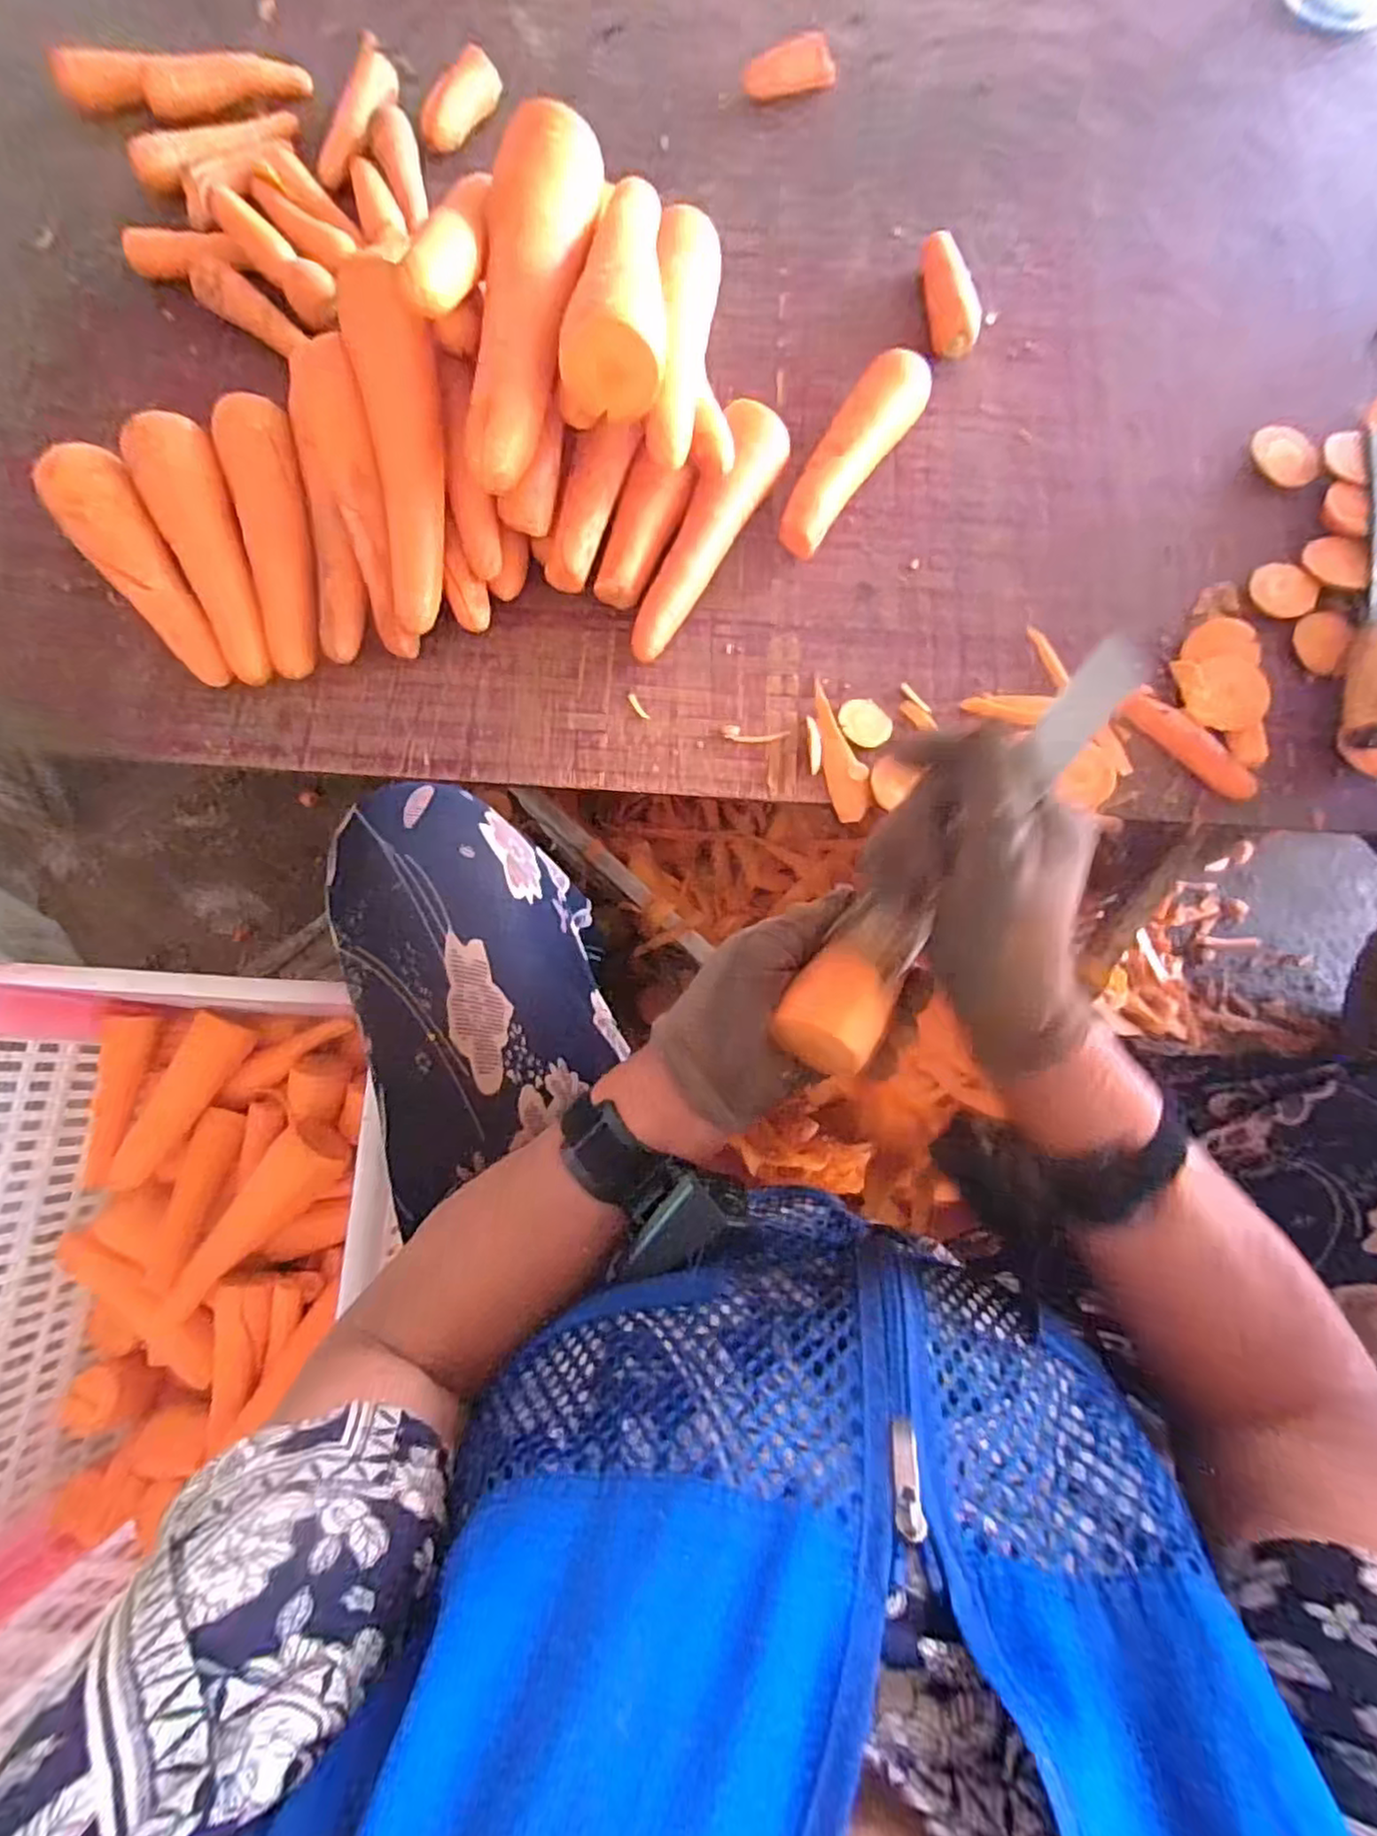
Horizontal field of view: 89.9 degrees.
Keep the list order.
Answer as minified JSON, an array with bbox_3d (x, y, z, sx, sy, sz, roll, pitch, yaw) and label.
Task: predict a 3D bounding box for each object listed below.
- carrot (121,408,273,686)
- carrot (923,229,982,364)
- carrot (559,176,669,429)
[{"bbox_3d":[-0.344,-0.267,0.497,0.054,0.047,0.206,-22,77,-6],"label":"carrot"},{"bbox_3d":[0.210,-0.507,0.562,0.029,0.034,0.118,-7,76,-2],"label":"carrot"},{"bbox_3d":[-0.044,-0.383,0.413,0.062,0.054,0.182,0,77,1],"label":"carrot"}]

